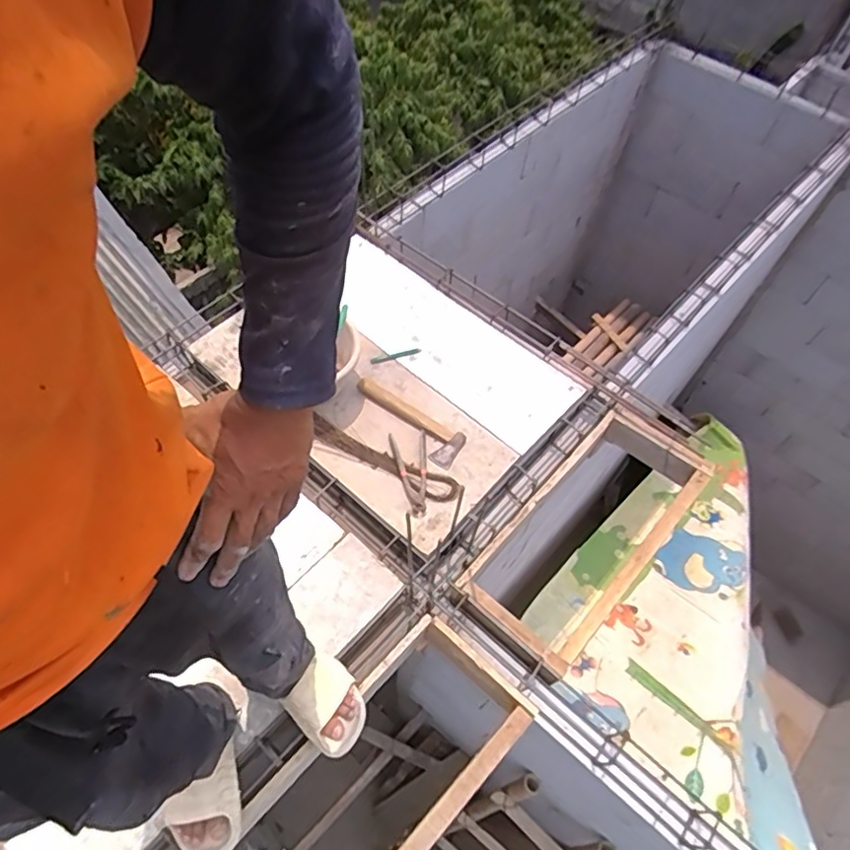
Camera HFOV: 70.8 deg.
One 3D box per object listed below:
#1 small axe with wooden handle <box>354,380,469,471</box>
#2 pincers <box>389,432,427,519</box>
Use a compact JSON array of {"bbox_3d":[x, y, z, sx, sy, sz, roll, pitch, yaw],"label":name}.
[{"bbox_3d":[-0.044,-0.016,1.510,0.321,0.034,0.092,39,65,18],"label":"small axe with wooden handle"},{"bbox_3d":[-0.031,0.117,1.437,0.090,0.016,0.223,-5,60,-6],"label":"pincers"}]

